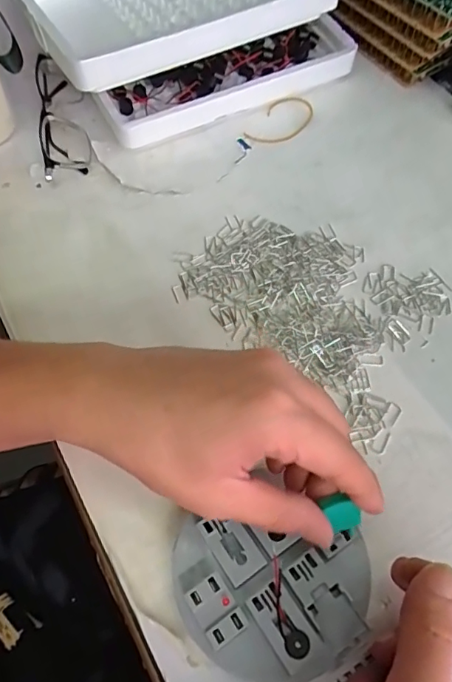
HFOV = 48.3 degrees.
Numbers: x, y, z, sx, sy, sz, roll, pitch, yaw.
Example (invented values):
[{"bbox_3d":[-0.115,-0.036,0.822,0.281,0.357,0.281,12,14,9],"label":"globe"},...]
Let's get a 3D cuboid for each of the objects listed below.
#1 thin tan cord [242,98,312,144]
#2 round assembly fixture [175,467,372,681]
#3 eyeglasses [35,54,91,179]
[{"bbox_3d":[0.053,-0.201,0.458,0.040,0.004,0.076,29,65,15],"label":"thin tan cord"},{"bbox_3d":[0.026,0.129,0.267,0.098,0.022,0.089,-18,62,-9],"label":"round assembly fixture"},{"bbox_3d":[-0.146,-0.194,0.440,0.039,0.025,0.145,-15,62,-8],"label":"eyeglasses"}]

